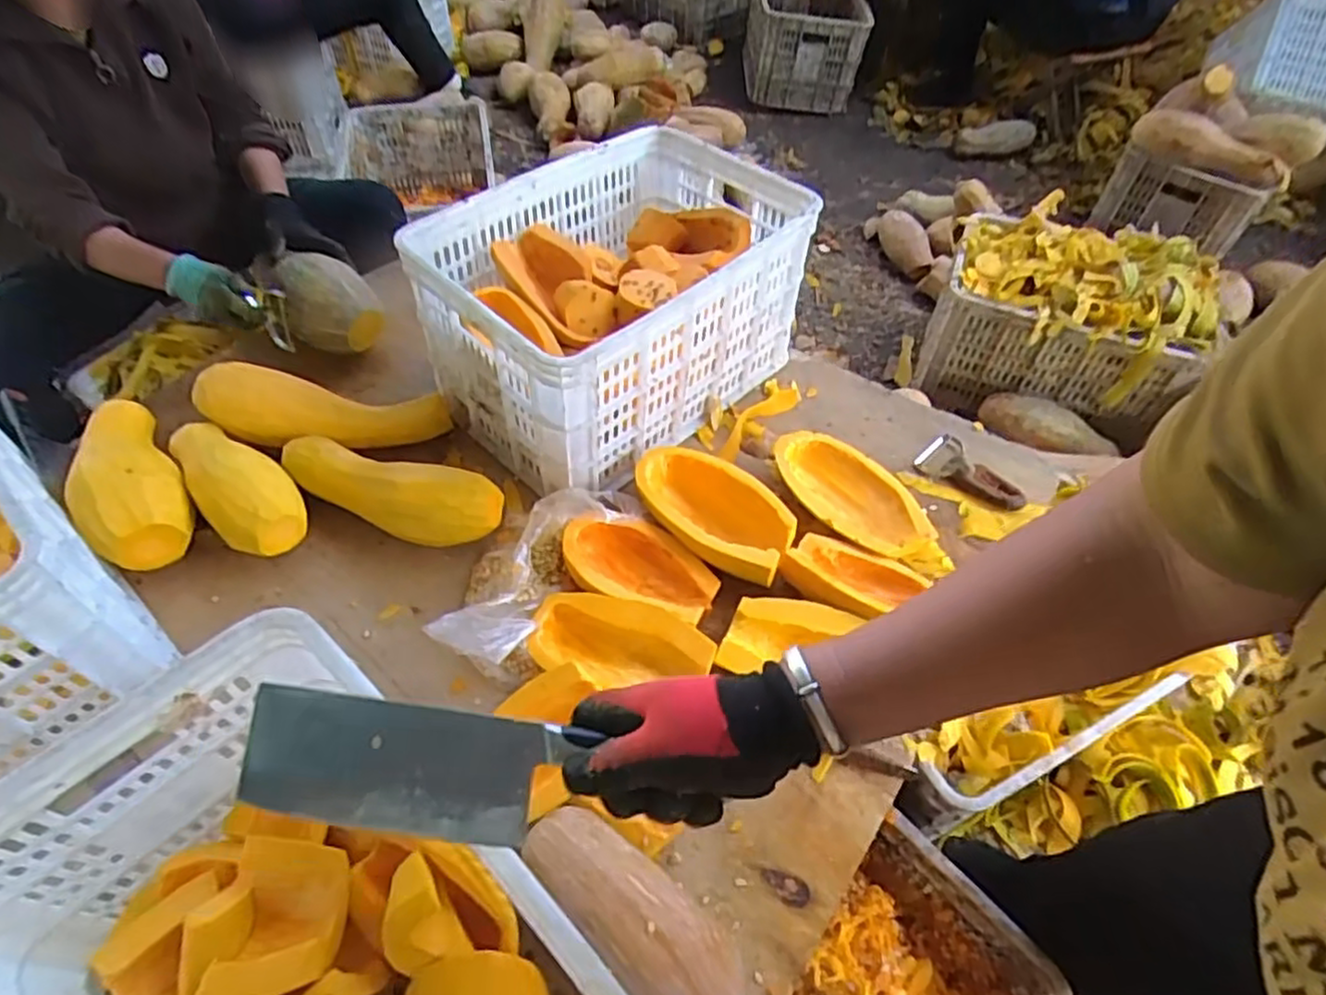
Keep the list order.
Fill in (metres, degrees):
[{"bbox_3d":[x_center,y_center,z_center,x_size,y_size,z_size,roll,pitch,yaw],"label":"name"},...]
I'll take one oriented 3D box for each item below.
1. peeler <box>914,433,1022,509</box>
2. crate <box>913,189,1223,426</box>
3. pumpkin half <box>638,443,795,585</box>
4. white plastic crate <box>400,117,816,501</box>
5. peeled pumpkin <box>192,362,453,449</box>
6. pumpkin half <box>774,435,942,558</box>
[{"bbox_3d":[0.472,-0.030,1.110,0.076,0.017,0.161,-29,59,-22],"label":"peeler"},{"bbox_3d":[0.894,-0.403,1.627,0.513,0.363,0.383,21,55,14],"label":"crate"},{"bbox_3d":[0.070,0.021,1.022,0.259,0.076,0.143,37,60,24],"label":"pumpkin half"},{"bbox_3d":[-0.070,-0.308,1.161,0.388,0.302,0.565,36,59,23],"label":"white plastic crate"},{"bbox_3d":[-0.526,-0.130,1.127,0.364,0.088,0.086,6,51,-16],"label":"peeled pumpkin"},{"bbox_3d":[0.274,-0.004,1.063,0.144,0.049,0.264,-33,60,-24],"label":"pumpkin half"}]

